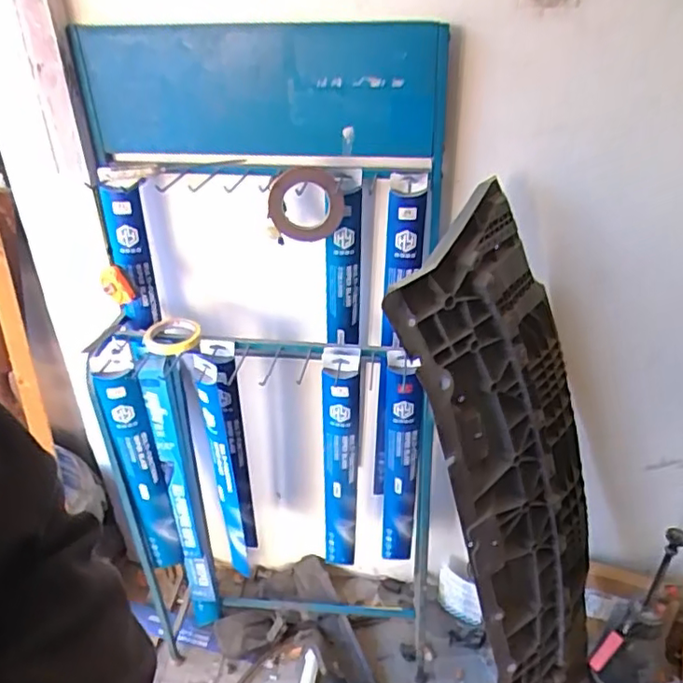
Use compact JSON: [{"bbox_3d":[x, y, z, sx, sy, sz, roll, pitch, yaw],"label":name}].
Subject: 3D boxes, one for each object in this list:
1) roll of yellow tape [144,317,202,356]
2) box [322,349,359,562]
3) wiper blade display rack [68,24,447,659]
[{"bbox_3d":[-0.299,-0.008,1.080,0.098,0.024,0.099,0,33,0],"label":"roll of yellow tape"},{"bbox_3d":[0.000,0.246,1.179,0.079,0.526,0.040,1,33,2],"label":"box"},{"bbox_3d":[-0.128,0.092,1.217,0.576,1.273,0.310,0,33,1],"label":"wiper blade display rack"}]

